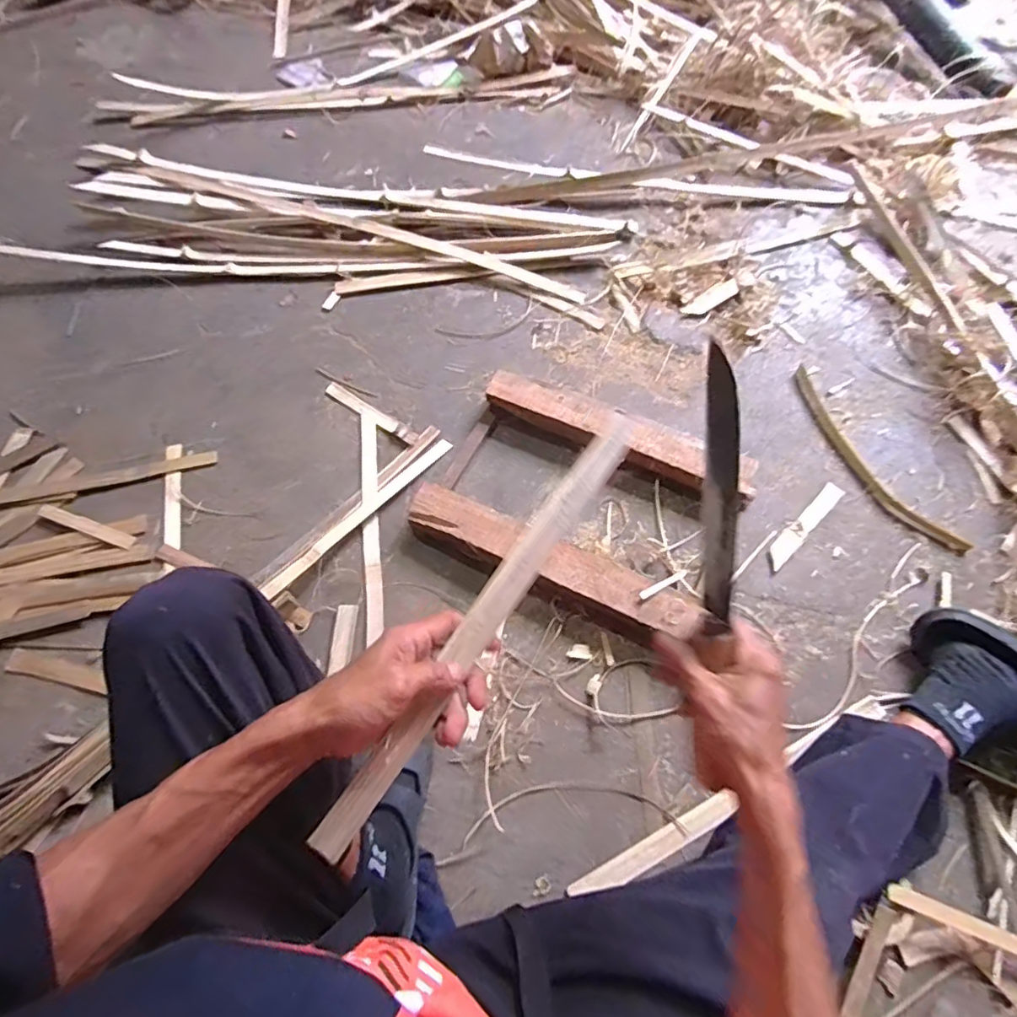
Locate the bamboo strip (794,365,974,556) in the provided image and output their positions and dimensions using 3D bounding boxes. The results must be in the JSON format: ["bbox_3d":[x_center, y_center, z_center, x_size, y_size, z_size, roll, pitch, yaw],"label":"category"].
[{"bbox_3d":[0.507,-0.068,0.815,0.066,0.012,0.335,-27,68,-11],"label":"bamboo strip"}]

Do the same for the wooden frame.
[{"bbox_3d":[0.095,-0.011,0.769,0.387,0.066,0.285,23,68,11],"label":"wooden frame"}]

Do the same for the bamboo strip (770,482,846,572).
[{"bbox_3d":[0.401,0.021,0.774,0.159,0.004,0.026,-41,71,-16],"label":"bamboo strip"}]

